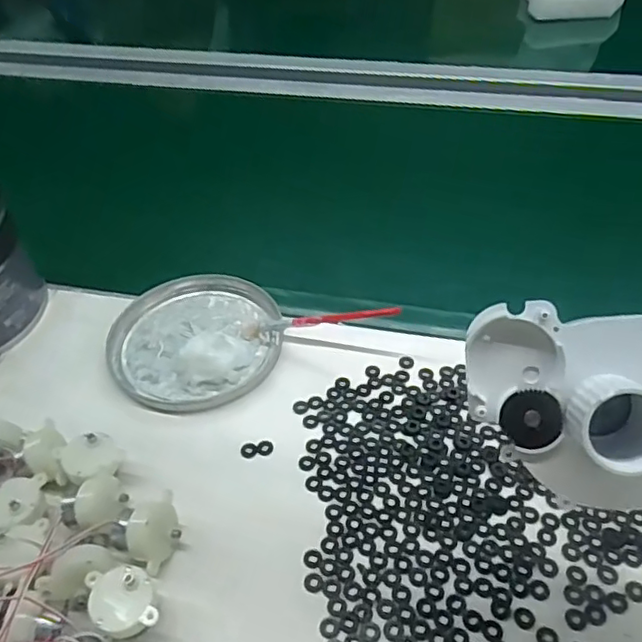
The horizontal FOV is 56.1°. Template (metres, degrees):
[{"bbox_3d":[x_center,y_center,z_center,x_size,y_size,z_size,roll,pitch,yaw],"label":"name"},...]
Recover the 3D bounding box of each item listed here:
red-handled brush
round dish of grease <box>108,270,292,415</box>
[{"bbox_3d":[-0.001,0.000,0.445,0.121,0.013,0.013,-7,43,21],"label":"red-handled brush"},{"bbox_3d":[-0.096,0.008,0.462,0.126,0.022,0.129,-23,48,-18],"label":"round dish of grease"}]

